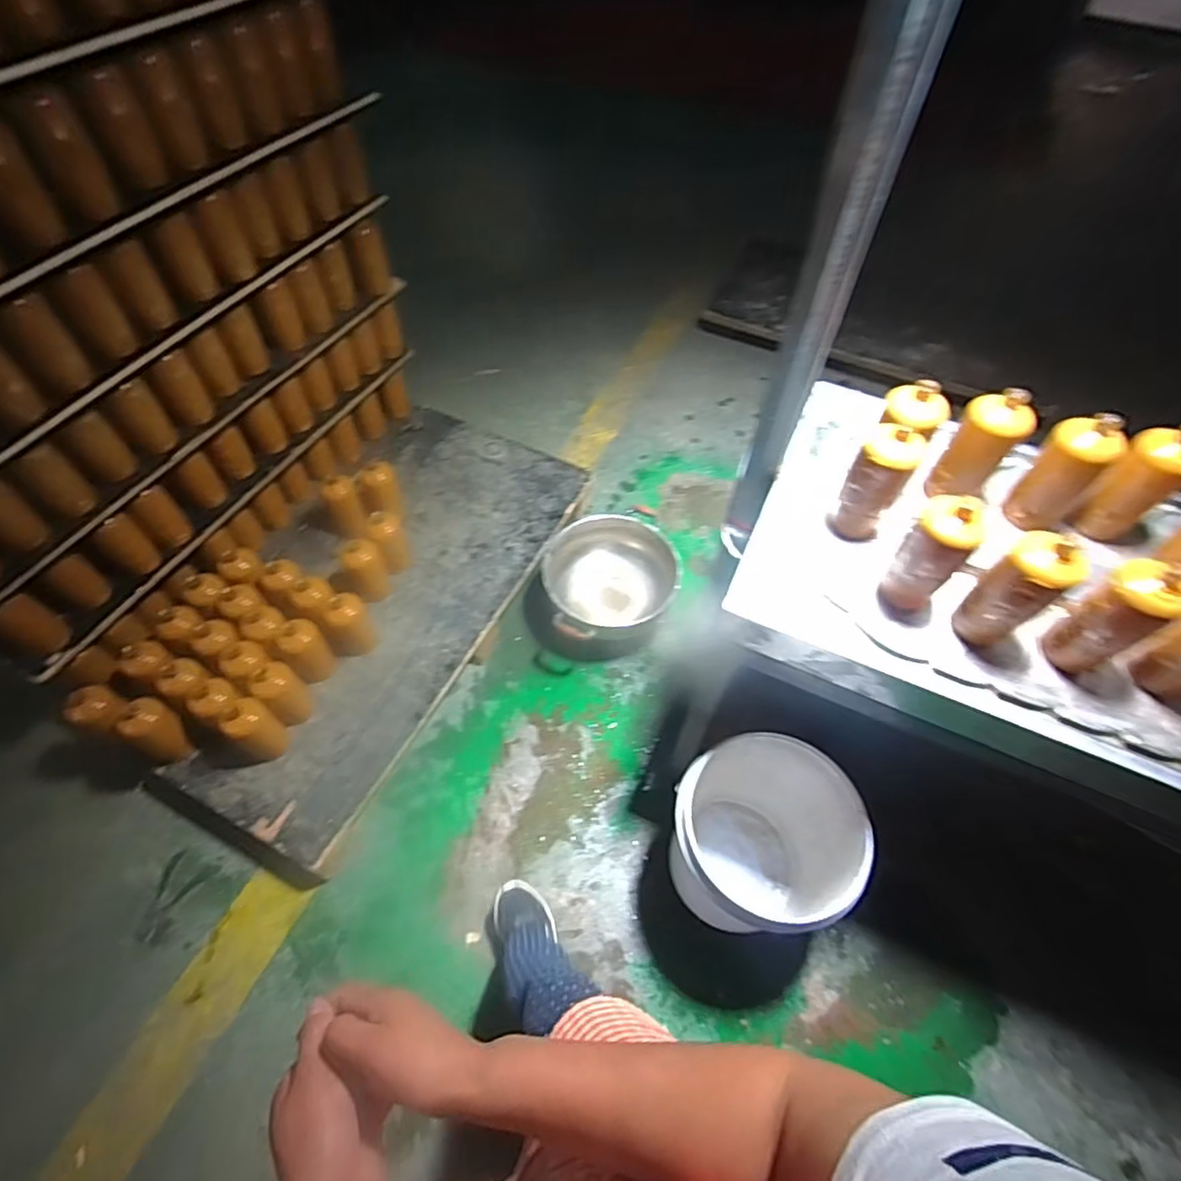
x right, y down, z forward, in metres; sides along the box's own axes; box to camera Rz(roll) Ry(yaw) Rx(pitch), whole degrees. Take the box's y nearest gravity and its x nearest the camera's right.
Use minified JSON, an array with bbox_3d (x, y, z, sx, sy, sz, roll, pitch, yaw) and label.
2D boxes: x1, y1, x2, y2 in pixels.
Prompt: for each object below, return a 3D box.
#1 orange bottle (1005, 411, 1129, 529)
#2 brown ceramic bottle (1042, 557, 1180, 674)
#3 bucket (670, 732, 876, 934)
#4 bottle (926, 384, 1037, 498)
[{"bbox_3d":[0.736,-0.190,0.949,0.084,0.209,0.093,-33,57,-24],"label":"orange bottle"},{"bbox_3d":[0.677,0.036,0.800,0.067,0.201,0.079,-28,55,-20],"label":"brown ceramic bottle"},{"bbox_3d":[0.313,0.494,1.205,0.298,0.374,0.342,-31,56,-22],"label":"bucket"},{"bbox_3d":[0.585,-0.217,0.935,0.078,0.166,0.097,28,56,22],"label":"bottle"}]

